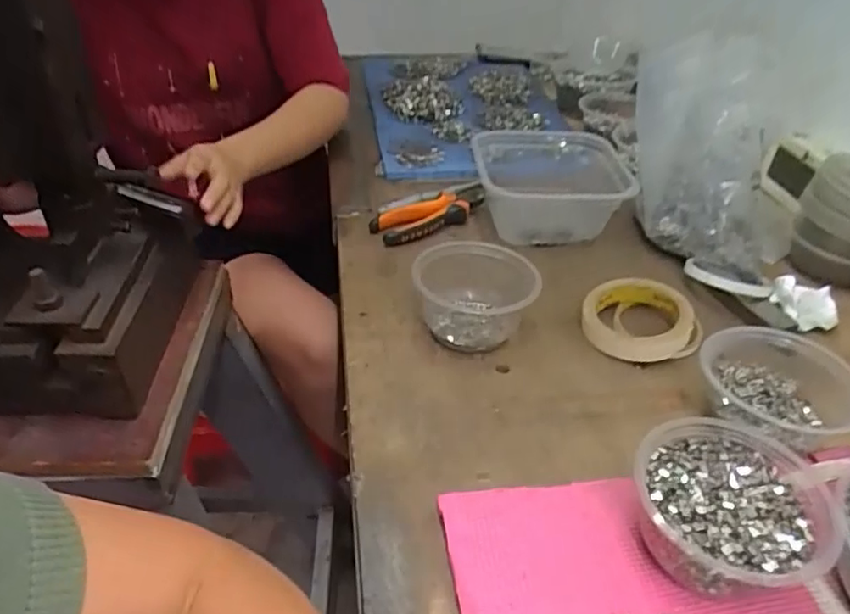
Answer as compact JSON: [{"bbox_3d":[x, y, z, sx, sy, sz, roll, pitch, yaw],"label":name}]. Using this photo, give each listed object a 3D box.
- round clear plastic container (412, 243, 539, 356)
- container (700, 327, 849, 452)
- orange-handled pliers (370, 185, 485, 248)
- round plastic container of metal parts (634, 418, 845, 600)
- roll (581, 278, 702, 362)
[{"bbox_3d":[0.047,-0.009,0.587,0.111,0.063,0.092,11,39,10],"label":"round clear plastic container"},{"bbox_3d":[0.287,0.058,0.499,0.120,0.050,0.099,-11,40,-17],"label":"container"},{"bbox_3d":[0.006,-0.110,0.743,0.149,0.025,0.058,-18,43,-25],"label":"orange-handled pliers"},{"bbox_3d":[0.191,0.133,0.399,0.111,0.059,0.112,2,38,-1],"label":"round plastic container of metal parts"},{"bbox_3d":[0.203,0.007,0.598,0.095,0.029,0.095,2,38,-1],"label":"roll"}]

